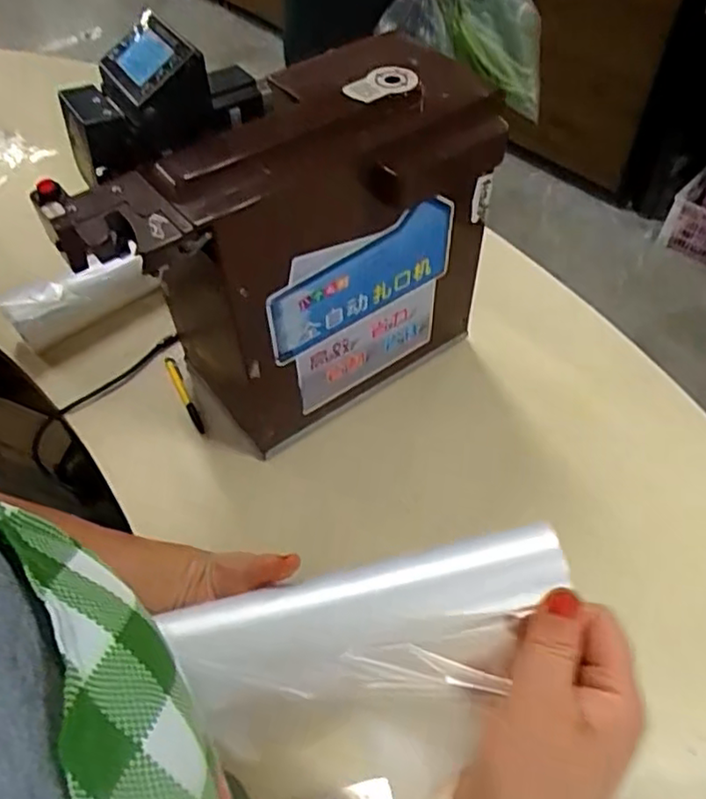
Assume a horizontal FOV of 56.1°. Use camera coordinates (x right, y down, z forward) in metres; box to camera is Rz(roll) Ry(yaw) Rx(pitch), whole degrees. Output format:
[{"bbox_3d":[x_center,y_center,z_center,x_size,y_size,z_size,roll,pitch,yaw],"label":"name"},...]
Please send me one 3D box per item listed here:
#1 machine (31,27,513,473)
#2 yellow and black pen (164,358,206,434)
[{"bbox_3d":[-0.069,-0.159,0.729,0.422,0.373,0.208,-21,54,-14],"label":"machine"},{"bbox_3d":[-0.220,-0.005,0.868,0.015,0.016,0.130,-23,55,-16],"label":"yellow and black pen"}]

